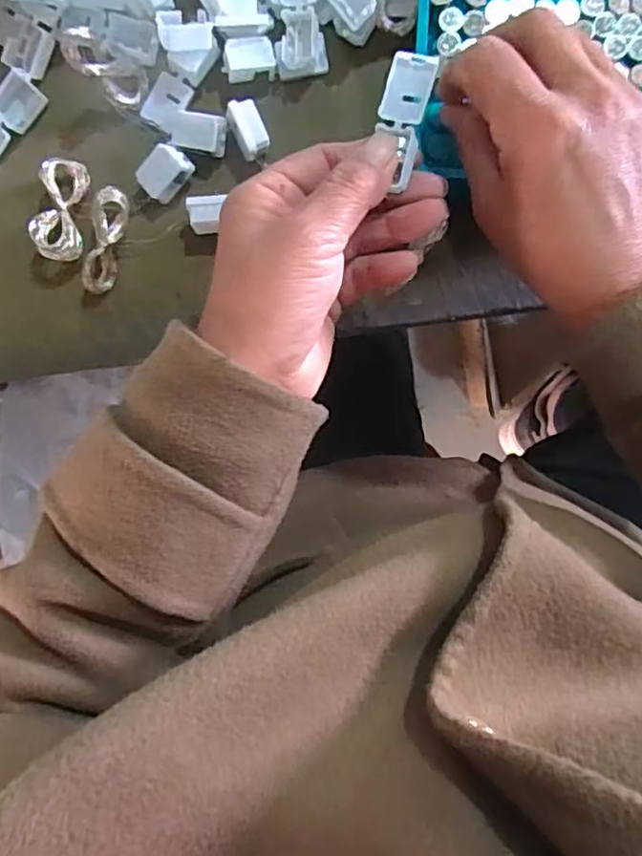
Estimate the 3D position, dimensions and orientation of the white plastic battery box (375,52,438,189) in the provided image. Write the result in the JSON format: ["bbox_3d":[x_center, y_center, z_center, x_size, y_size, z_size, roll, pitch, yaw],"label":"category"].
[{"bbox_3d":[0.036,-0.132,0.264,0.022,0.007,0.054,4,92,1],"label":"white plastic battery box"}]

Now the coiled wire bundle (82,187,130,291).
[{"bbox_3d":[-0.114,-0.100,0.330,0.015,0.016,0.055,12,95,-1],"label":"coiled wire bundle"}]

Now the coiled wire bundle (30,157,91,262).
[{"bbox_3d":[-0.137,-0.115,0.326,0.021,0.022,0.052,6,95,-1],"label":"coiled wire bundle"}]

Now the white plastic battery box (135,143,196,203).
[{"bbox_3d":[-0.082,-0.134,0.326,0.027,0.016,0.019,-44,94,4],"label":"white plastic battery box"}]

